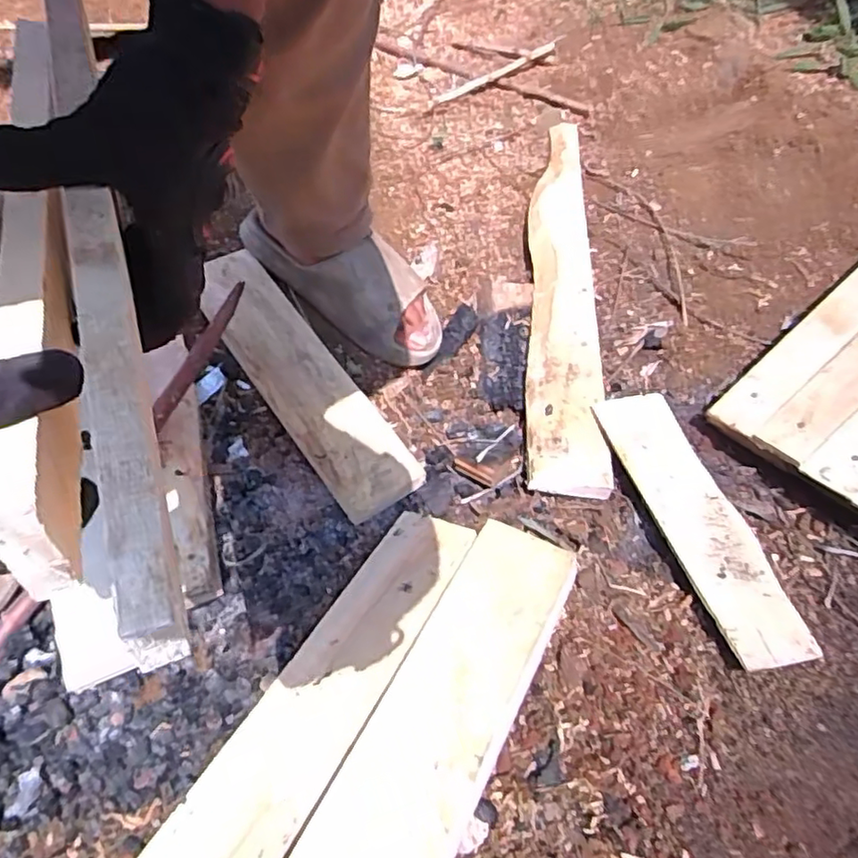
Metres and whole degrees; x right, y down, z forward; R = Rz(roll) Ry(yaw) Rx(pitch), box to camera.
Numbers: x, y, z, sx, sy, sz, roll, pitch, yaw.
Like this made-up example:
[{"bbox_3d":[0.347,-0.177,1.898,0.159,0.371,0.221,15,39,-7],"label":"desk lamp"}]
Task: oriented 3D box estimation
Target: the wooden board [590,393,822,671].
[{"bbox_3d":[0.268,0.082,0.636,0.083,0.014,0.315,-11,50,-9],"label":"wooden board"}]

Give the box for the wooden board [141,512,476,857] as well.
[{"bbox_3d":[-0.089,0.227,0.526,0.100,0.023,0.377,11,50,38],"label":"wooden board"}]

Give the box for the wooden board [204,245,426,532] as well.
[{"bbox_3d":[-0.149,-0.061,0.713,0.093,0.018,0.370,-32,69,-23],"label":"wooden board"}]

